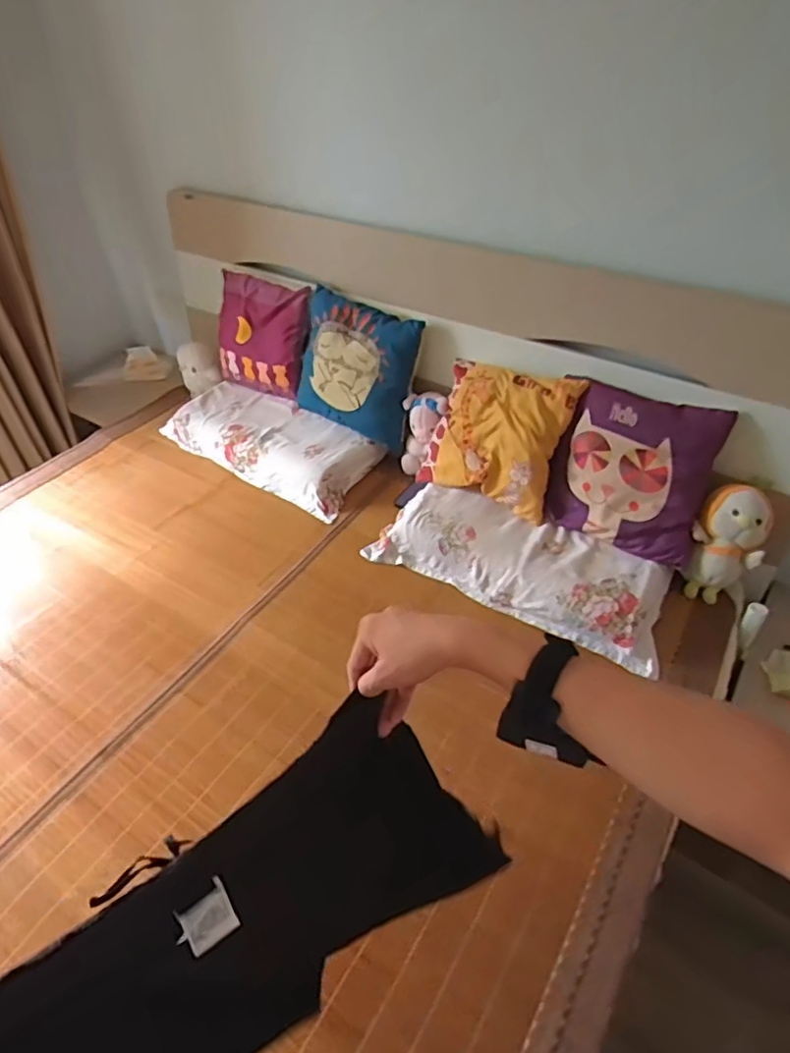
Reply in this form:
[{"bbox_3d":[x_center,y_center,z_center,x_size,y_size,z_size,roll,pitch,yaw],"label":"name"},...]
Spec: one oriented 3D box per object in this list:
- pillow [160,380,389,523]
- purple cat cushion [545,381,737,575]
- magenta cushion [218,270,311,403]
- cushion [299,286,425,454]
[{"bbox_3d":[-0.377,-0.249,1.736,0.656,0.096,0.289,22,49,24],"label":"pillow"},{"bbox_3d":[0.517,-0.124,1.344,0.338,0.335,0.082,23,10,30],"label":"purple cat cushion"},{"bbox_3d":[-0.384,-0.567,1.811,0.344,0.315,0.110,21,25,21],"label":"magenta cushion"},{"bbox_3d":[-0.108,-0.433,1.671,0.357,0.358,0.092,20,22,18],"label":"cushion"}]

